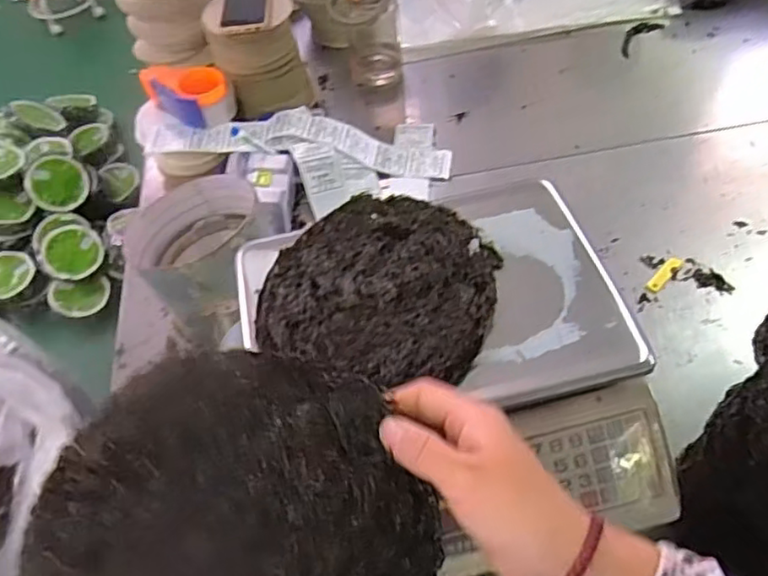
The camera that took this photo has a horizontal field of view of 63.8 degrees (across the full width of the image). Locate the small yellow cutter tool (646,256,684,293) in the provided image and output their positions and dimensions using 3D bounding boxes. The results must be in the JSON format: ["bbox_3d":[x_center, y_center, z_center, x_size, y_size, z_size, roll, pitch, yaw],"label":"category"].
[{"bbox_3d":[0.411,-0.020,0.898,0.079,0.005,0.018,-38,60,-23],"label":"small yellow cutter tool"}]

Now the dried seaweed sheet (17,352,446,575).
[{"bbox_3d":[-0.061,0.127,0.300,0.192,0.012,0.183,29,63,-18],"label":"dried seaweed sheet"}]

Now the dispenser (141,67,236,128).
[{"bbox_3d":[-0.342,-0.342,1.054,0.161,0.085,0.076,30,61,24],"label":"dispenser"}]

